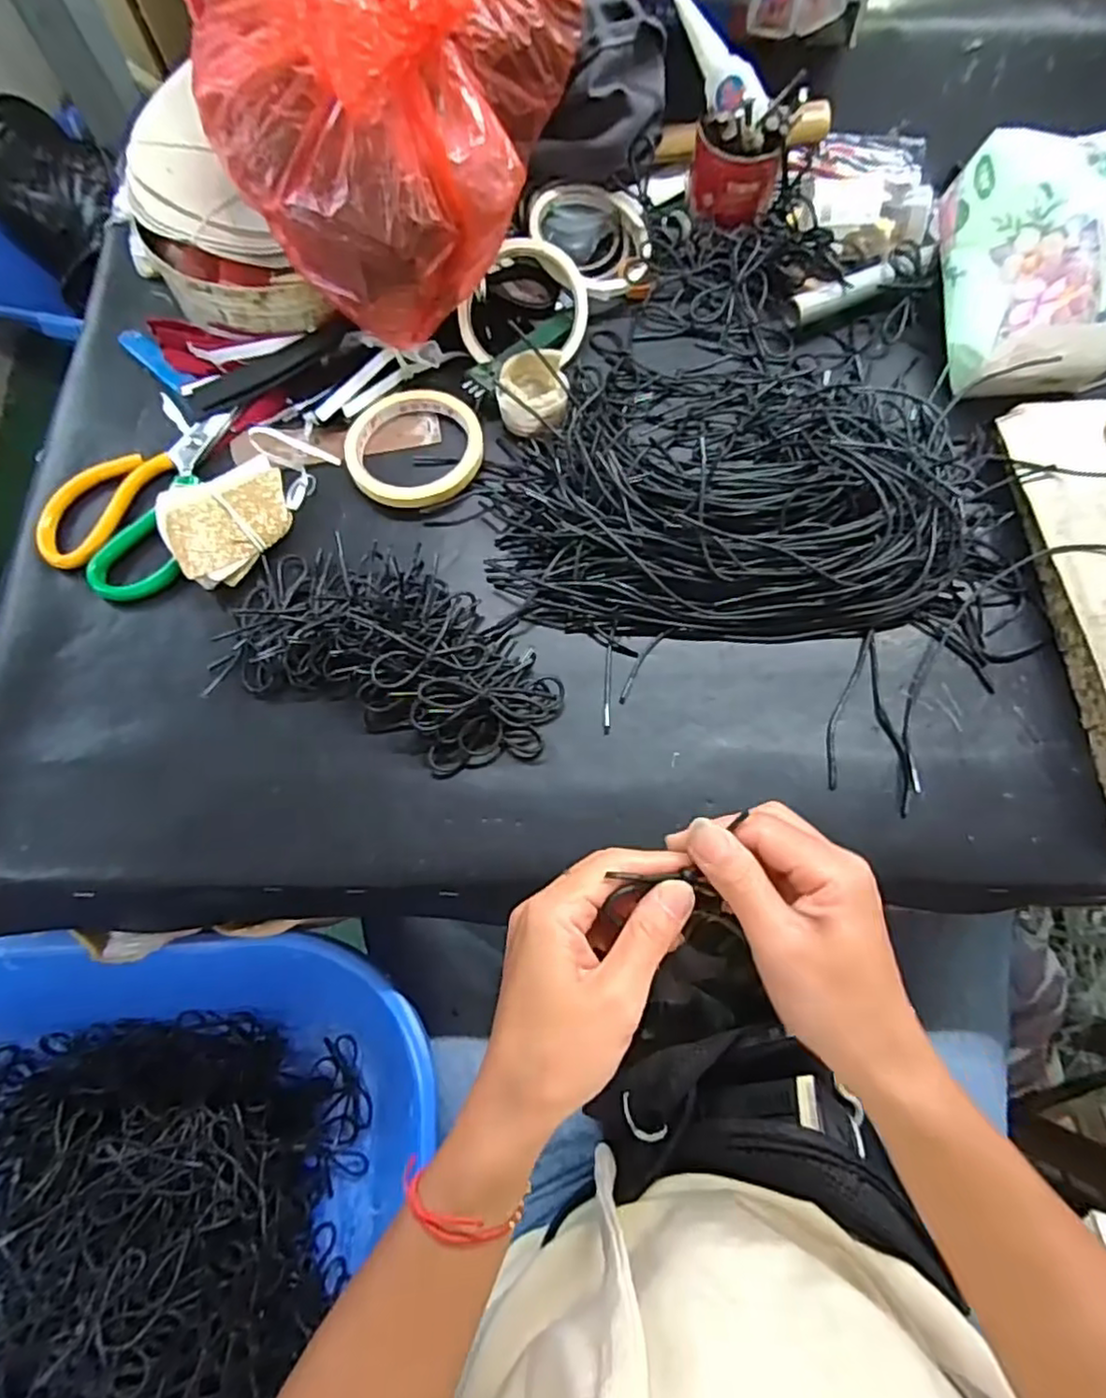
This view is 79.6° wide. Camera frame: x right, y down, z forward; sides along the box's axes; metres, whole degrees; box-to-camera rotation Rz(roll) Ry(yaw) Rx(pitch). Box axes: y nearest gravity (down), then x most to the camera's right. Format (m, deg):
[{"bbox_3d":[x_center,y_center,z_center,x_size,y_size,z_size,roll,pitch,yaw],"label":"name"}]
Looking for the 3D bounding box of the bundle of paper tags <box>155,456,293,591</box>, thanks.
[{"bbox_3d":[-0.210,-0.115,0.433,0.080,0.009,0.069,-31,88,-20],"label":"bundle of paper tags"}]

